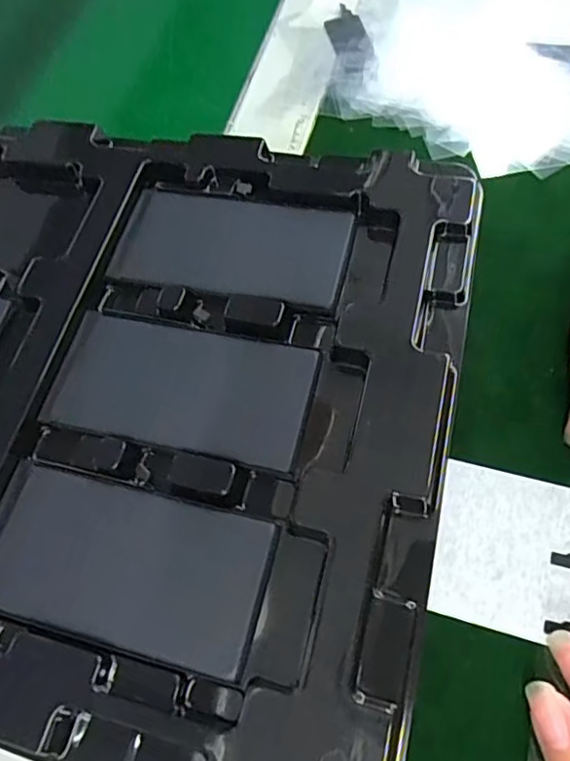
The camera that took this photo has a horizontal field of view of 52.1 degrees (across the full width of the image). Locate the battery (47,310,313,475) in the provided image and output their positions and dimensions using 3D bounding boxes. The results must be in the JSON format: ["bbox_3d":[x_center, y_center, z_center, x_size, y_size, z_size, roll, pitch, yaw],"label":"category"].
[{"bbox_3d":[-0.036,0.001,0.197,0.087,0.006,0.043,10,65,11],"label":"battery"}]

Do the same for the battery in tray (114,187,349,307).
[{"bbox_3d":[-0.020,-0.052,0.219,0.085,0.005,0.043,10,65,11],"label":"battery in tray"}]

